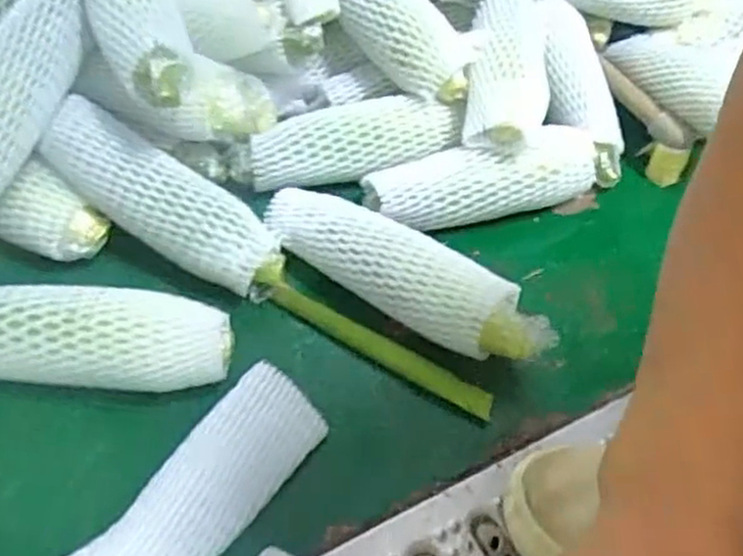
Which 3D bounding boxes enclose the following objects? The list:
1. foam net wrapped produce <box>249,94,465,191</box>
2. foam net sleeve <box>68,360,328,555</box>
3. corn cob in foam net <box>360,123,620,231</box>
[{"bbox_3d":[-0.014,-0.127,0.675,0.194,0.054,0.059,-10,51,-12],"label":"foam net wrapped produce"},{"bbox_3d":[-0.119,0.147,0.465,0.066,0.031,0.213,34,55,22],"label":"foam net sleeve"},{"bbox_3d":[0.115,-0.096,0.660,0.247,0.056,0.066,-14,52,-15],"label":"corn cob in foam net"}]

